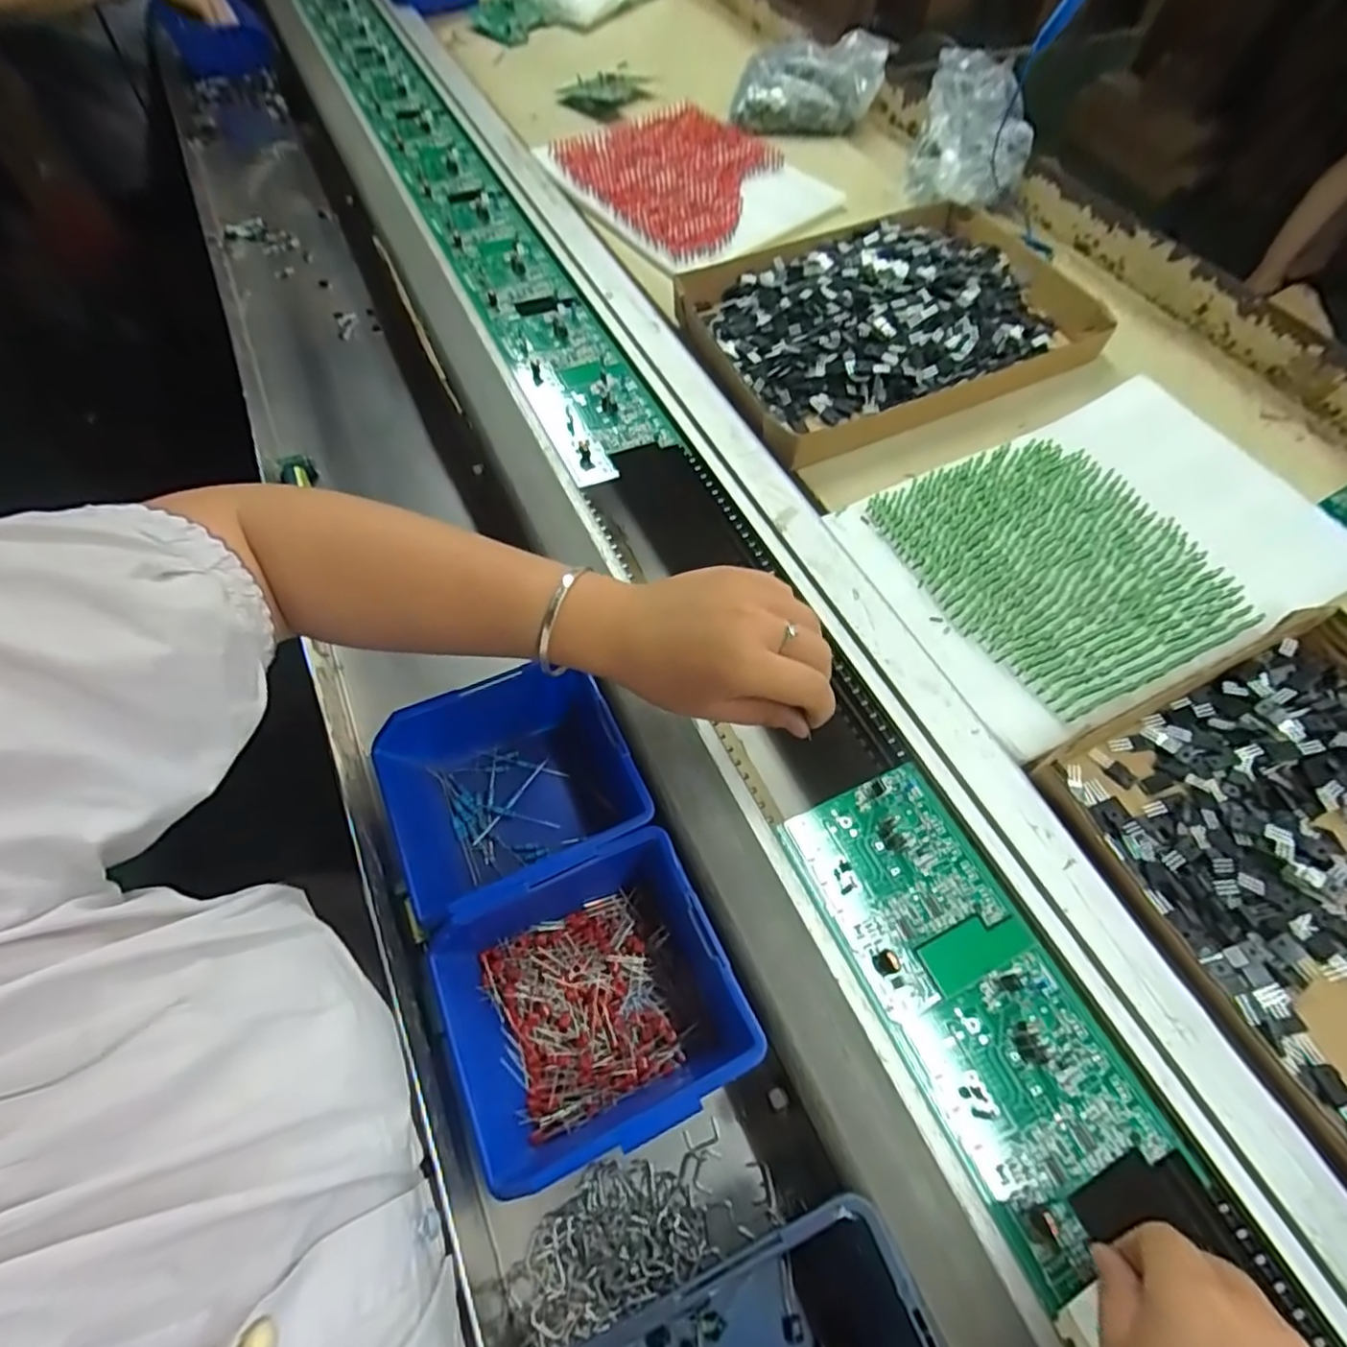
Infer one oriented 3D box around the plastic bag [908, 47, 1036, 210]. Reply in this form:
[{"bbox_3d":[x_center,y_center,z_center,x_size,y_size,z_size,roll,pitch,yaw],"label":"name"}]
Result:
[{"bbox_3d":[0.288,-0.514,0.614,0.105,0.089,0.090,14,61,8],"label":"plastic bag"}]

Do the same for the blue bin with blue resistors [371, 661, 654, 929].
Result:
[{"bbox_3d":[-0.093,0.073,0.381,0.135,0.070,0.122,-22,63,-13],"label":"blue bin with blue resistors"}]

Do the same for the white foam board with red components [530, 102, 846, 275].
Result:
[{"bbox_3d":[0.008,-0.544,0.708,0.204,0.015,0.291,-32,65,-17],"label":"white foam board with red components"}]

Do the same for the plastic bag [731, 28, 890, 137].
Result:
[{"bbox_3d":[0.159,-0.690,0.762,0.164,0.051,0.132,11,61,6],"label":"plastic bag"}]

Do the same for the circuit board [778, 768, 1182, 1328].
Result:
[{"bbox_3d":[0.144,0.152,0.322,0.095,0.010,0.211,-22,63,-13],"label":"circuit board"}]

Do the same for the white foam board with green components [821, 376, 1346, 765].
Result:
[{"bbox_3d":[0.287,-0.090,0.444,0.288,0.020,0.208,-22,63,-12],"label":"white foam board with green components"}]

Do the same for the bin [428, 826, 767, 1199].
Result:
[{"bbox_3d":[-0.041,0.163,0.324,0.134,0.058,0.123,-23,62,-12],"label":"bin"}]

